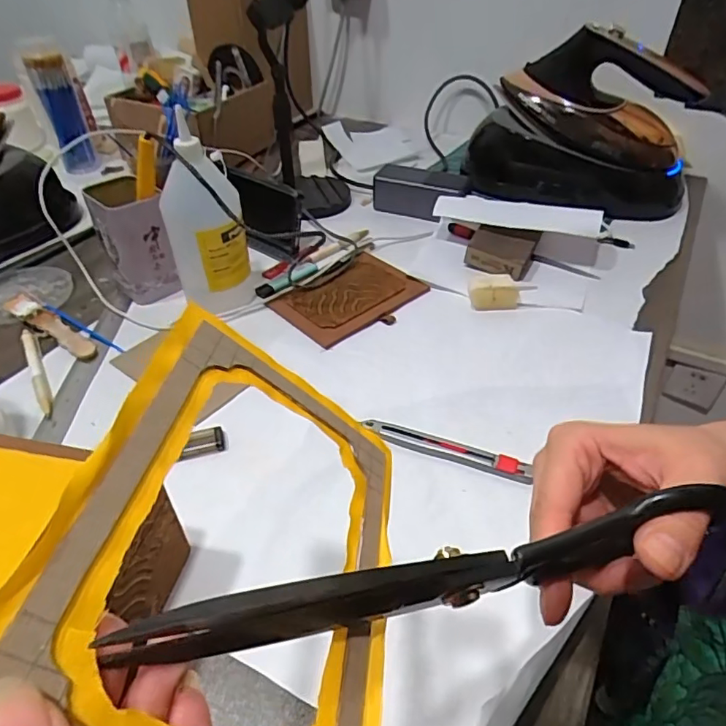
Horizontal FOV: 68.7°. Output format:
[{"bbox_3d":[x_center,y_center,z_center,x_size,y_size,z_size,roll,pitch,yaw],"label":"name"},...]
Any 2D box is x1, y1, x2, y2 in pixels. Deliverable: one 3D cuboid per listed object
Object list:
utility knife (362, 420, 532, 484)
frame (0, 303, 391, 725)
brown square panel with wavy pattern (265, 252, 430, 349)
[{"bbox_3d":[0.065,0.068,0.425,0.135,0.012,0.016,15,44,16],"label":"utility knife"},{"bbox_3d":[-0.033,0.055,0.165,0.109,0.004,0.146,38,35,-21],"label":"frame"},{"bbox_3d":[-0.014,-0.075,0.587,0.148,0.007,0.103,-33,51,-31],"label":"brown square panel with wavy pattern"}]

